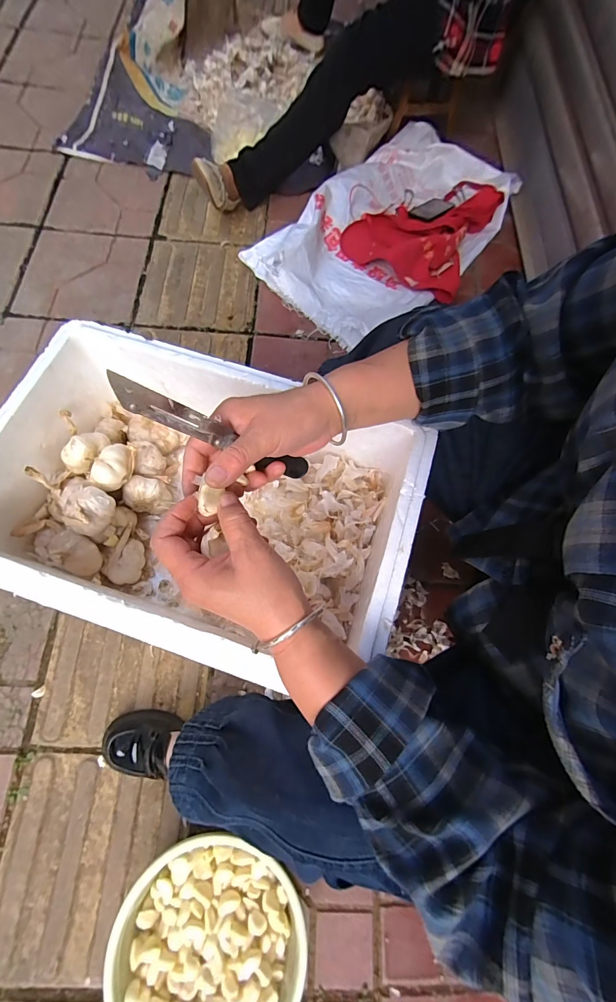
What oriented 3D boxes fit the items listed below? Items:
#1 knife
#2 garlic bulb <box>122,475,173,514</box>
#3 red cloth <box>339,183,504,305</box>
[{"bbox_3d":[-0.062,-0.048,0.290,0.020,0.183,0.015,-16,67,36],"label":"knife"},{"bbox_3d":[-0.201,-0.009,0.466,0.049,0.040,0.048,2,71,-6],"label":"garlic bulb"},{"bbox_3d":[0.333,-0.807,1.062,0.349,0.092,0.465,28,70,3],"label":"red cloth"}]

